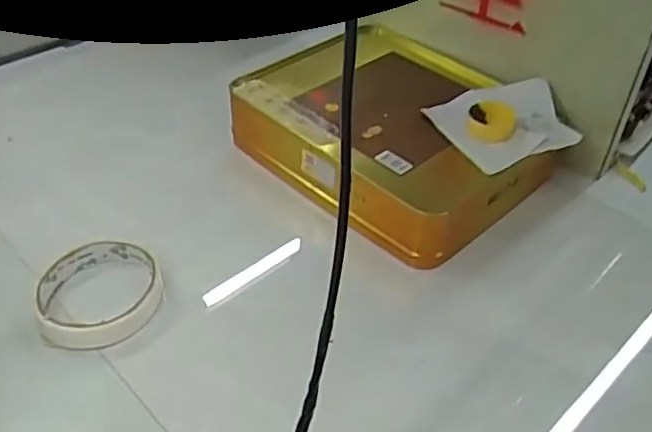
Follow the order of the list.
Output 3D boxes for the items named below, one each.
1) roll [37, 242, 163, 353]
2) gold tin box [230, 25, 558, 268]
[{"bbox_3d":[-0.156,0.053,0.463,0.081,0.019,0.088,2,41,-2],"label":"roll"},{"bbox_3d":[0.054,-0.078,0.589,0.251,0.064,0.202,33,49,30],"label":"gold tin box"}]

